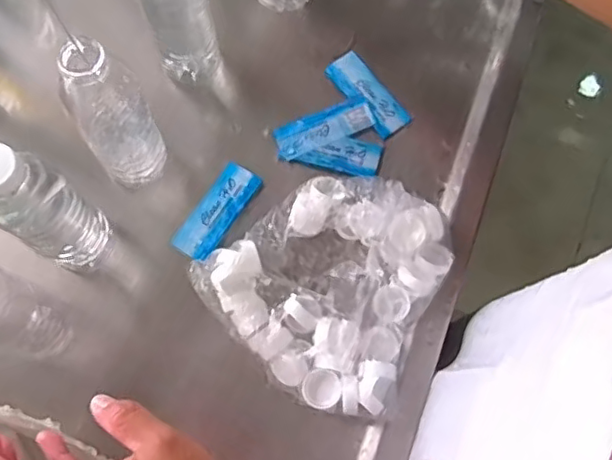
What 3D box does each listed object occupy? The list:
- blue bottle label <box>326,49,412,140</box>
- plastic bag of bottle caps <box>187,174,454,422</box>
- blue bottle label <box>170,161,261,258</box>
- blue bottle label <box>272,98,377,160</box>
[{"bbox_3d":[0.060,-0.132,0.580,0.034,0.009,0.093,-36,76,-10],"label":"blue bottle label"},{"bbox_3d":[0.011,0.036,0.512,0.197,0.044,0.201,23,74,7],"label":"plastic bag of bottle caps"},{"bbox_3d":[-0.082,-0.018,0.548,0.039,0.008,0.094,32,76,9],"label":"blue bottle label"},{"bbox_3d":[0.019,-0.097,0.571,0.096,0.005,0.032,-21,74,-6],"label":"blue bottle label"}]

